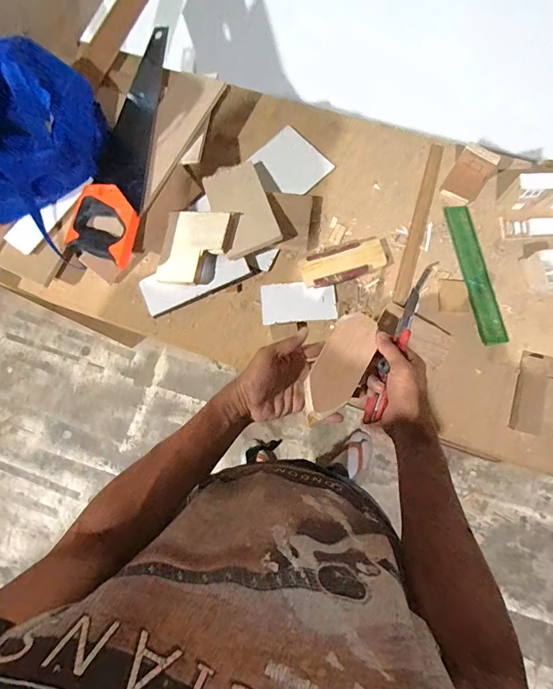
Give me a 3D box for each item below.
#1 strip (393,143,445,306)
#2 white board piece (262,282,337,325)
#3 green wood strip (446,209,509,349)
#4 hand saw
[{"bbox_3d":[0.258,-0.223,0.672,0.025,0.005,0.316,16,79,4],"label":"strip"},{"bbox_3d":[0.039,-0.073,0.648,0.125,0.005,0.071,-5,78,0],"label":"white board piece"},{"bbox_3d":[0.345,-0.122,0.650,0.046,0.006,0.247,-9,80,-4],"label":"green wood strip"},{"bbox_3d":[-0.258,-0.359,0.641,0.120,0.052,0.488,6,78,2],"label":"hand saw"}]

